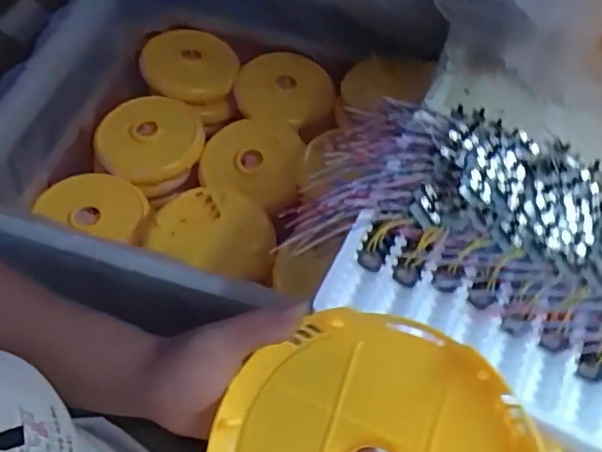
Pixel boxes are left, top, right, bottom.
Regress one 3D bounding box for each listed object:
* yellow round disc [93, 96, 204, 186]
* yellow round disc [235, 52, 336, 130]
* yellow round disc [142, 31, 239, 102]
[{"bbox_3d":[-0.256,-0.151,1.000,0.170,0.041,0.174,1,58,-1],"label":"yellow round disc"},{"bbox_3d":[-0.029,-0.249,1.076,0.179,0.034,0.182,-3,56,4],"label":"yellow round disc"},{"bbox_3d":[-0.203,-0.297,1.085,0.167,0.027,0.152,13,61,-13],"label":"yellow round disc"}]

